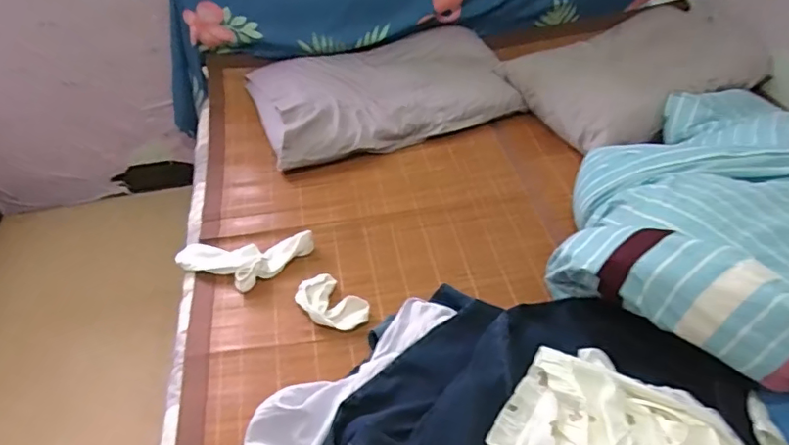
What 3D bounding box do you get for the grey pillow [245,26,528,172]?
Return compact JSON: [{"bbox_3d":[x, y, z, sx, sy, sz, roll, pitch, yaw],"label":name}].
[{"bbox_3d":[-0.034,-0.354,1.500,0.669,0.109,0.385,-16,45,-12],"label":"grey pillow"}]

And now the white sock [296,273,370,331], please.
[{"bbox_3d":[-0.117,0.150,1.025,0.137,0.030,0.088,25,51,27],"label":"white sock"}]

